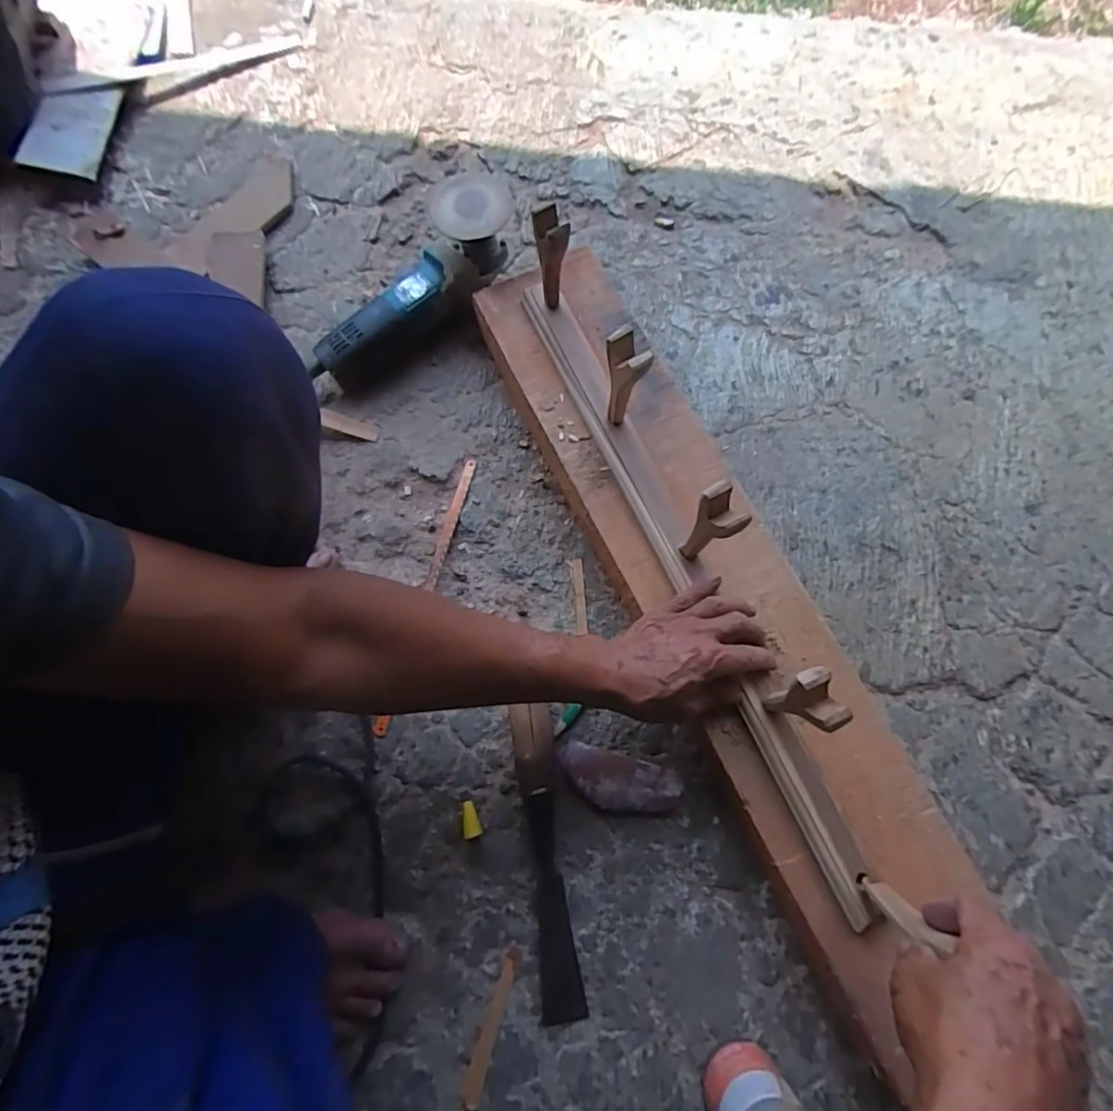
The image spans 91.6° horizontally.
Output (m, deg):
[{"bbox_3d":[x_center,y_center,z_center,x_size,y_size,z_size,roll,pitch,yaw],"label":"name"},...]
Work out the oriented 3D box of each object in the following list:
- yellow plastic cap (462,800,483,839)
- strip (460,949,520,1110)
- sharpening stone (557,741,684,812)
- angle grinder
[{"bbox_3d":[-0.082,0.252,0.516,0.017,0.013,0.033,-12,72,-4],"label":"yellow plastic cap"},{"bbox_3d":[-0.058,0.412,0.474,0.016,0.004,0.117,17,73,5],"label":"strip"},{"bbox_3d":[0.058,0.218,0.521,0.116,0.021,0.049,15,72,5],"label":"sharpening stone"},{"bbox_3d":[-0.168,-0.310,0.623,0.291,0.076,0.093,-38,75,6],"label":"angle grinder"}]

